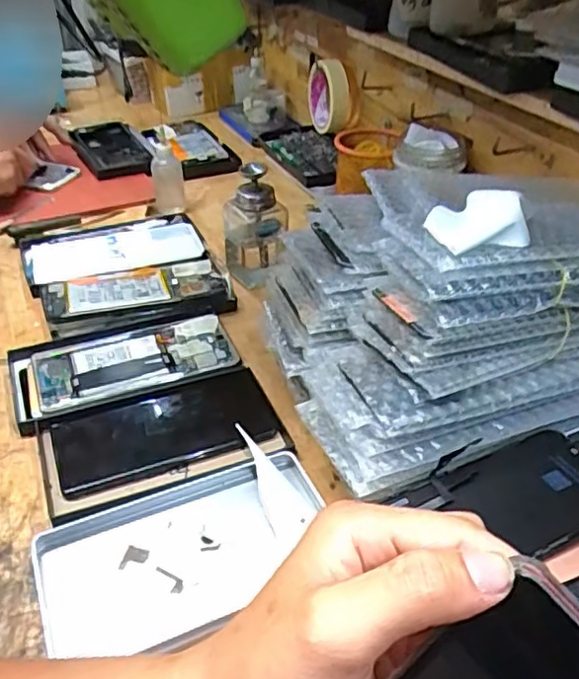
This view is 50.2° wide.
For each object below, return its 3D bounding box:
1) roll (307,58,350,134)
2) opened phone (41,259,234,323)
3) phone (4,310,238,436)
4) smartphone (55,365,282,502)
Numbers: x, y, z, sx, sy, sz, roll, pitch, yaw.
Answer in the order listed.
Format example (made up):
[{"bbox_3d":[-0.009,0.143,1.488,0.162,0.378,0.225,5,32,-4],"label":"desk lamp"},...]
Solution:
[{"bbox_3d":[0.054,-0.348,0.876,0.034,0.104,0.114,-7,38,-9],"label":"roll"},{"bbox_3d":[-0.151,-0.052,0.610,0.174,0.013,0.077,-10,39,-13],"label":"opened phone"},{"bbox_3d":[-0.141,0.020,0.529,0.184,0.013,0.098,-14,39,-17],"label":"phone"},{"bbox_3d":[-0.094,0.070,0.478,0.163,0.013,0.075,-14,40,-18],"label":"smartphone"}]

